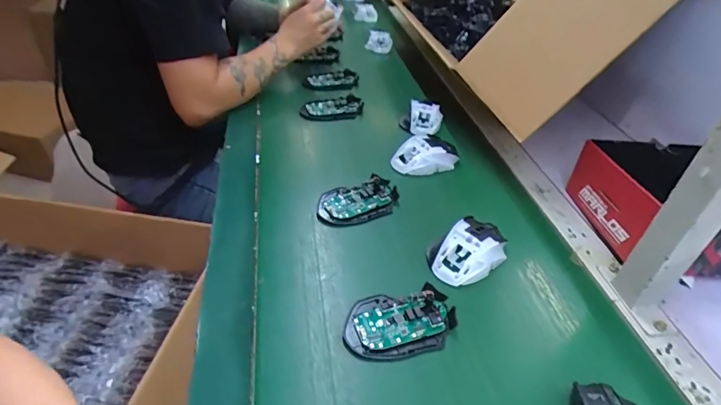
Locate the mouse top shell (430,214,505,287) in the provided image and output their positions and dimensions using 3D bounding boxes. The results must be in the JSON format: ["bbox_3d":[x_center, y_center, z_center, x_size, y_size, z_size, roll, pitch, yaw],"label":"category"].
[{"bbox_3d":[0.131,0.056,0.509,0.096,0.032,0.060,-28,49,-31],"label":"mouse top shell"}]

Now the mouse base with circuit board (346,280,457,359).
[{"bbox_3d":[0.041,0.122,0.437,0.114,0.015,0.069,-8,42,-13],"label":"mouse base with circuit board"}]

